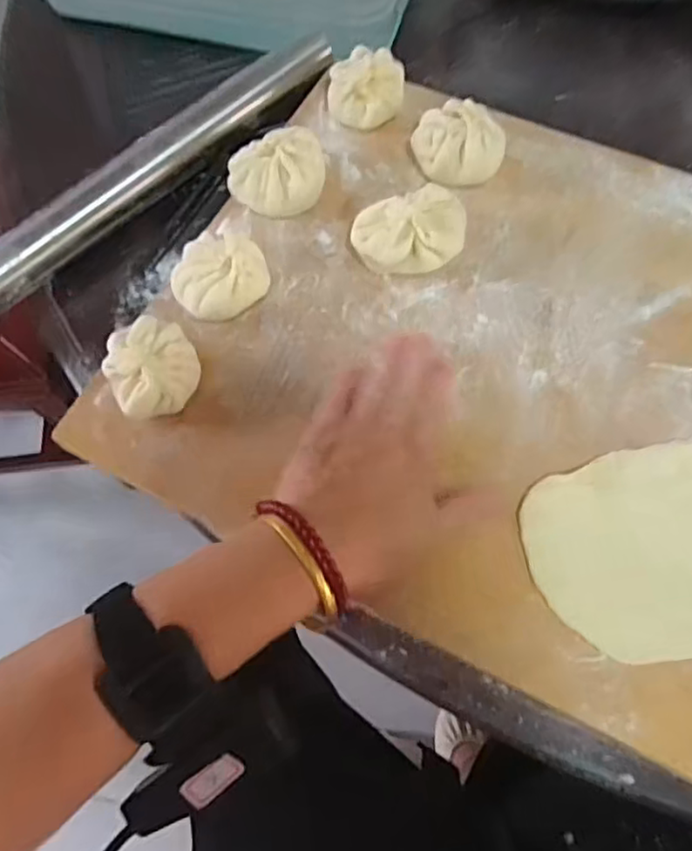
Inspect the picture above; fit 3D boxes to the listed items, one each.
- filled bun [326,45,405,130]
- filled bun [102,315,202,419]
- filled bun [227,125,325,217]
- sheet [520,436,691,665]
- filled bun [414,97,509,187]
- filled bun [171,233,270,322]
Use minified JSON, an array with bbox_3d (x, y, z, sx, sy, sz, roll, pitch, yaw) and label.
[{"bbox_3d":[0.014,-0.237,0.447,0.052,0.027,0.052,3,67,4],"label":"filled bun"},{"bbox_3d":[-0.109,-0.034,0.362,0.050,0.024,0.053,1,63,-2],"label":"filled bun"},{"bbox_3d":[-0.045,-0.167,0.420,0.061,0.027,0.053,-11,66,-2],"label":"filled bun"},{"bbox_3d":[0.155,0.064,0.325,0.117,0.006,0.104,-14,67,-3],"label":"sheet"},{"bbox_3d":[0.075,-0.185,0.424,0.058,0.030,0.052,14,68,9],"label":"filled bun"},{"bbox_3d":[-0.075,-0.089,0.386,0.056,0.027,0.047,-13,66,-3],"label":"filled bun"}]

